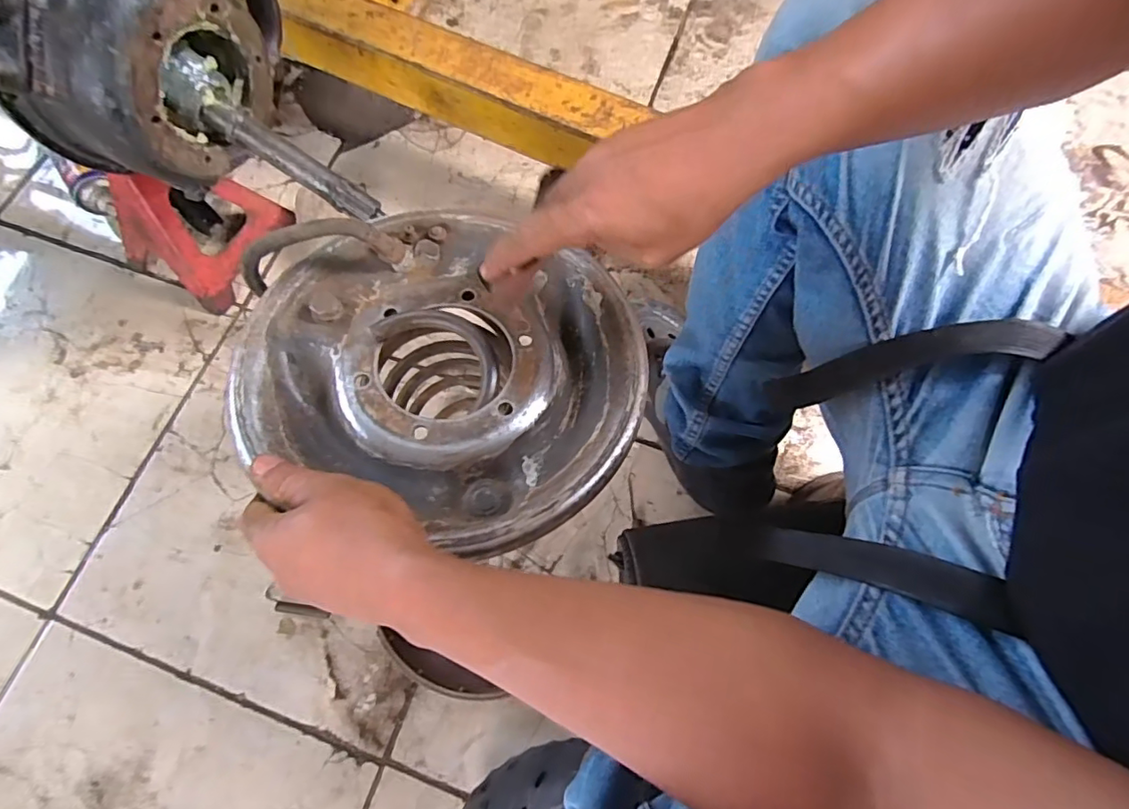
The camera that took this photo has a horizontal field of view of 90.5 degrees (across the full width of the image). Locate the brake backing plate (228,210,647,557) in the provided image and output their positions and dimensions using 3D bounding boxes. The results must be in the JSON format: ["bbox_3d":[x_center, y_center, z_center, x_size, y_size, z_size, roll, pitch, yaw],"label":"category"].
[{"bbox_3d":[-0.081,-0.040,0.382,0.272,0.054,0.226,22,70,7],"label":"brake backing plate"}]

